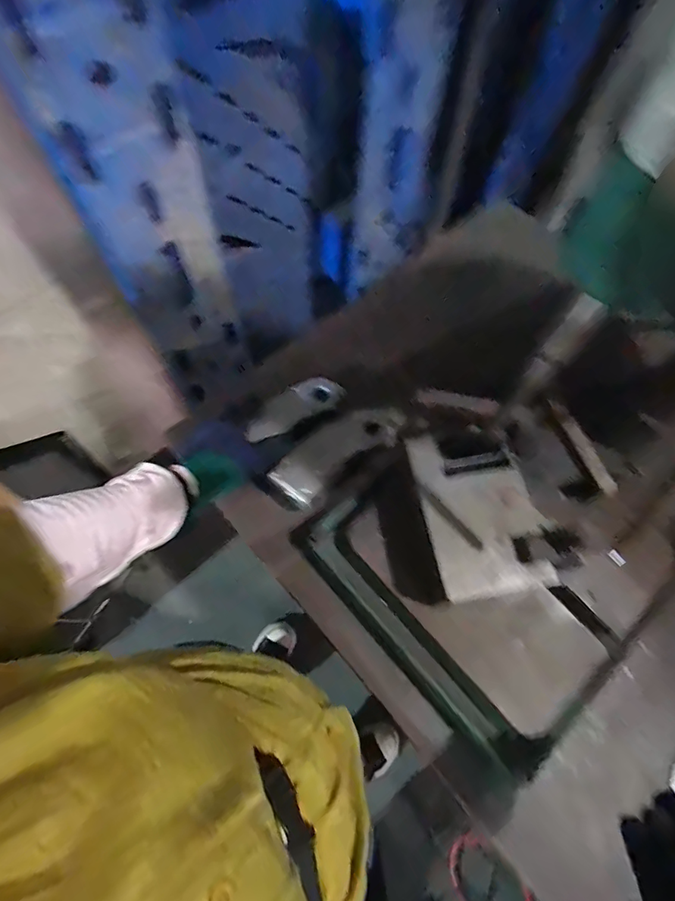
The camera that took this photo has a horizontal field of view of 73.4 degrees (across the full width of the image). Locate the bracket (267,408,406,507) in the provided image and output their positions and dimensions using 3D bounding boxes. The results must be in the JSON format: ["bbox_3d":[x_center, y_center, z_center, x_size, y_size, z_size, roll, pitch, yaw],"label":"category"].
[{"bbox_3d":[0.007,-0.003,0.618,0.200,0.031,0.069,-33,72,-13],"label":"bracket"}]

